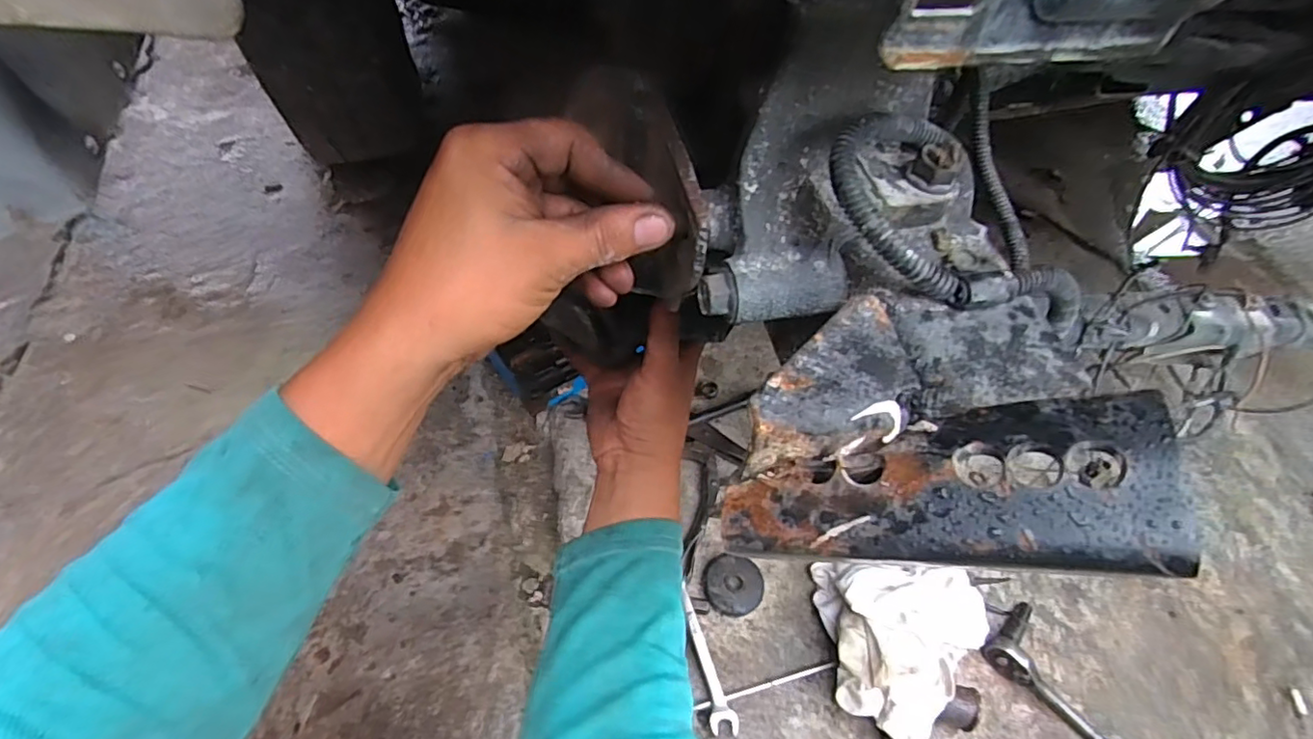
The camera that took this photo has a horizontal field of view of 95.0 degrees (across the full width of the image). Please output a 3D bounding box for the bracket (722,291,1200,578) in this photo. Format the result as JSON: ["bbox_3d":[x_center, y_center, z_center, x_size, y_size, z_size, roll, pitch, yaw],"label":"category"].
[{"bbox_3d":[0.092,0.016,0.212,0.137,0.048,0.100,-5,55,26],"label":"bracket"}]

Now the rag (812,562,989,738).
[{"bbox_3d":[0.256,0.276,0.609,0.167,0.086,0.182,6,56,-1],"label":"rag"}]

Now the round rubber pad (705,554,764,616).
[{"bbox_3d":[0.087,0.238,0.664,0.062,0.010,0.062,7,73,3],"label":"round rubber pad"}]

